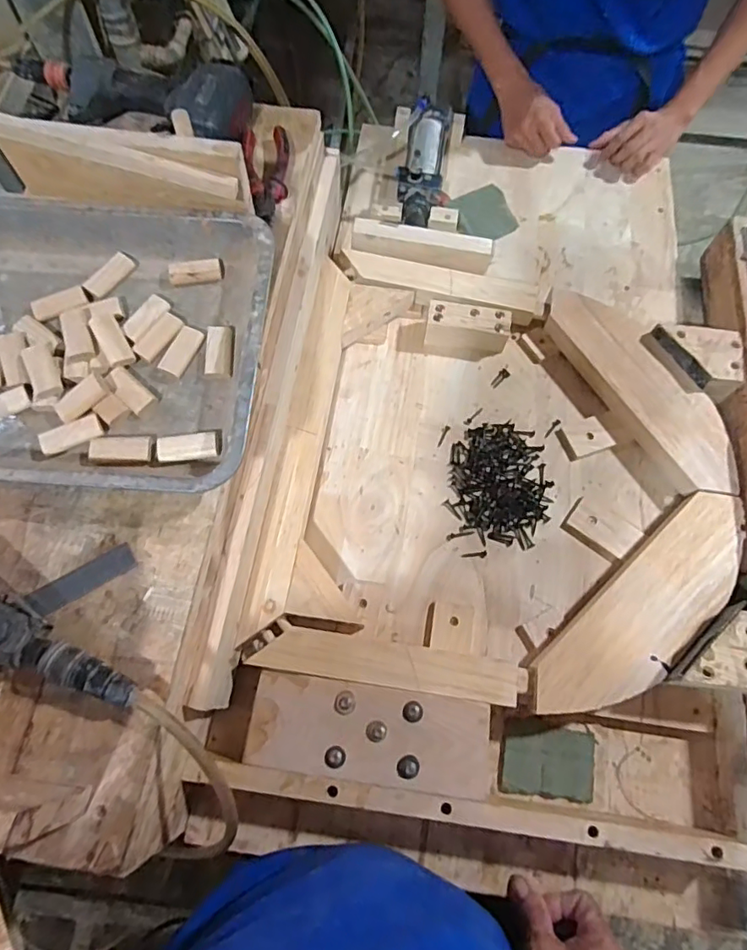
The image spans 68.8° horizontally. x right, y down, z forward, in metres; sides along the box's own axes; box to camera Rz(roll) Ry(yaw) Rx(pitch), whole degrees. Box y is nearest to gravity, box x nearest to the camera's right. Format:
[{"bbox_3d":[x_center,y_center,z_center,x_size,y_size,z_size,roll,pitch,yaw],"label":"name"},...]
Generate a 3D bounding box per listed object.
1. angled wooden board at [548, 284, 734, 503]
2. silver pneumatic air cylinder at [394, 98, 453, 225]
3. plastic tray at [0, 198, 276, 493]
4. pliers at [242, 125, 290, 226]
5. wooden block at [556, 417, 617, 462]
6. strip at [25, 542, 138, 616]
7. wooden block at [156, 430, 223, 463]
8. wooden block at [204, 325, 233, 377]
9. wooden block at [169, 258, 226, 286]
[{"bbox_3d":[0.340,-0.111,0.693,0.110,0.040,0.317,-25,71,-11],"label":"angled wooden board"},{"bbox_3d":[0.073,-0.446,0.797,0.080,0.058,0.210,5,68,1],"label":"silver pneumatic air cylinder"},{"bbox_3d":[-0.295,-0.125,0.513,0.377,0.053,0.286,4,68,0],"label":"plastic tray"},{"bbox_3d":[-0.120,-0.340,0.618,0.051,0.019,0.146,-5,68,-3],"label":"pliers"},{"bbox_3d":[0.262,-0.047,0.677,0.059,0.008,0.046,-19,70,-8],"label":"wooden block"},{"bbox_3d":[-0.240,0.086,0.454,0.082,0.008,0.026,-32,67,-13],"label":"strip"},{"bbox_3d":[-0.167,-0.026,0.497,0.058,0.011,0.026,-8,69,-4],"label":"wooden block"},{"bbox_3d":[-0.150,-0.121,0.532,0.025,0.012,0.053,2,68,-1],"label":"wooden block"},{"bbox_3d":[-0.181,-0.207,0.562,0.055,0.017,0.020,-13,69,-7],"label":"wooden block"}]

